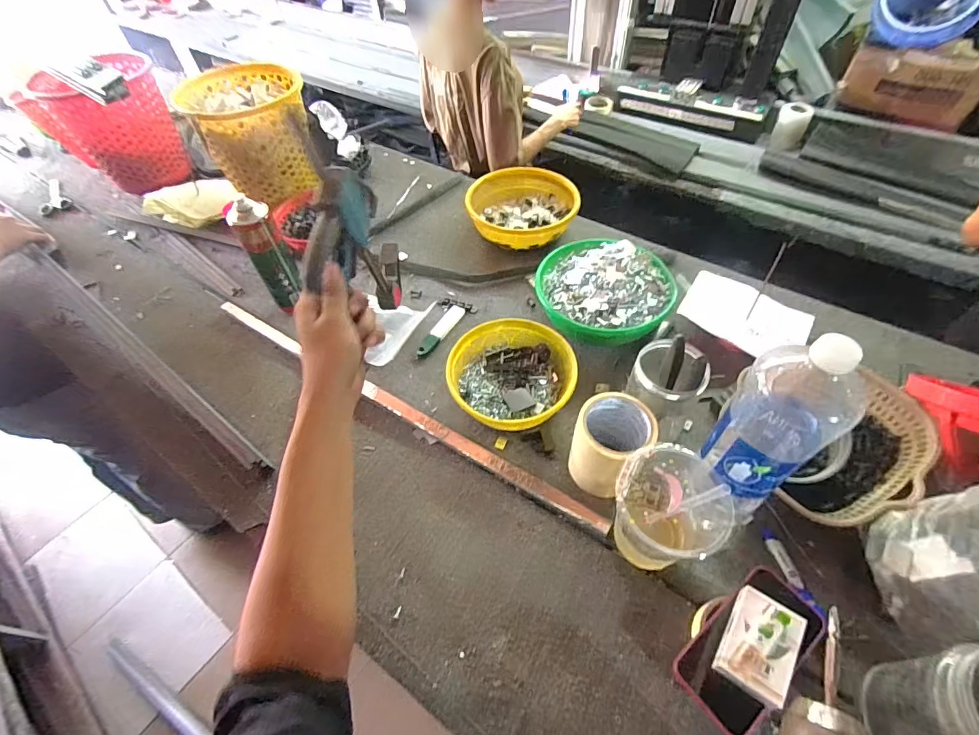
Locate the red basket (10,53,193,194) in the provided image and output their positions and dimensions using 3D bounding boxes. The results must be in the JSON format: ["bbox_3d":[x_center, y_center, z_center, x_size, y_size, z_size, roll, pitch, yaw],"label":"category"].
[{"bbox_3d":[-0.857,-0.551,1.029,0.261,0.244,0.234,28,59,22],"label":"red basket"}]

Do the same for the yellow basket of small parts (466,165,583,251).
[{"bbox_3d":[0.067,-0.339,0.950,0.218,0.081,0.223,-3,53,3],"label":"yellow basket of small parts"}]

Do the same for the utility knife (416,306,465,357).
[{"bbox_3d":[-0.085,-0.068,0.790,0.029,0.017,0.129,19,57,18],"label":"utility knife"}]

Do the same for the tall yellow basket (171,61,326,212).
[{"bbox_3d":[-0.508,-0.516,0.971,0.232,0.192,0.224,-35,59,-21],"label":"tall yellow basket"}]

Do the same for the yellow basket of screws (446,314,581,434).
[{"bbox_3d":[0.032,0.012,0.684,0.181,0.059,0.187,-26,55,-14],"label":"yellow basket of screws"}]

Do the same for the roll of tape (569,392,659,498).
[{"bbox_3d":[0.157,0.102,0.575,0.089,0.109,0.101,27,60,23],"label":"roll of tape"}]

